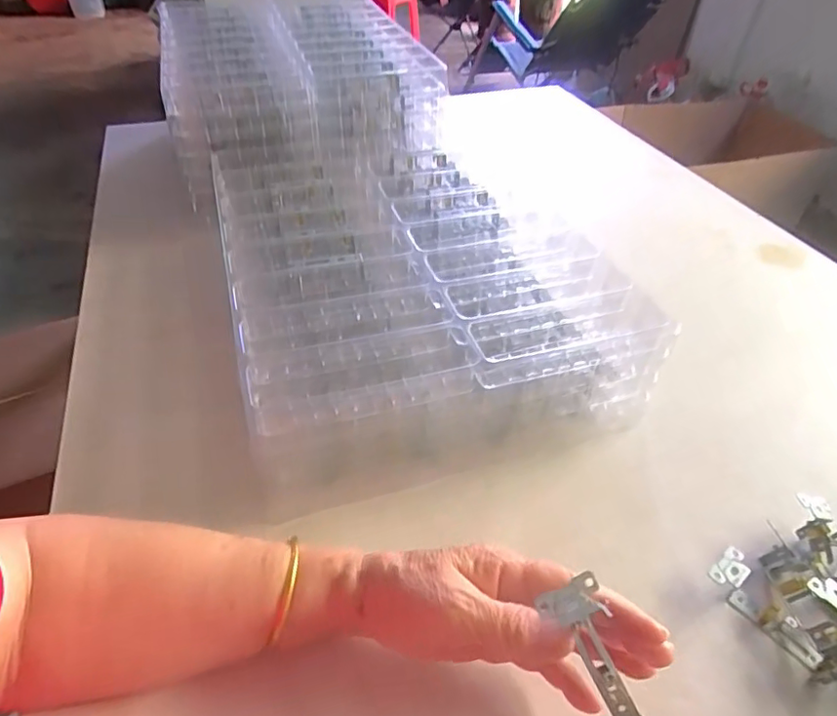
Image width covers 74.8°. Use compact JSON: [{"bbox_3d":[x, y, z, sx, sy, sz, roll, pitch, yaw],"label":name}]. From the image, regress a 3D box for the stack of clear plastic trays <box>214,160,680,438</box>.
[{"bbox_3d":[-0.014,-0.079,0.563,0.334,0.104,0.393,-11,45,-13],"label":"stack of clear plastic trays"}]

